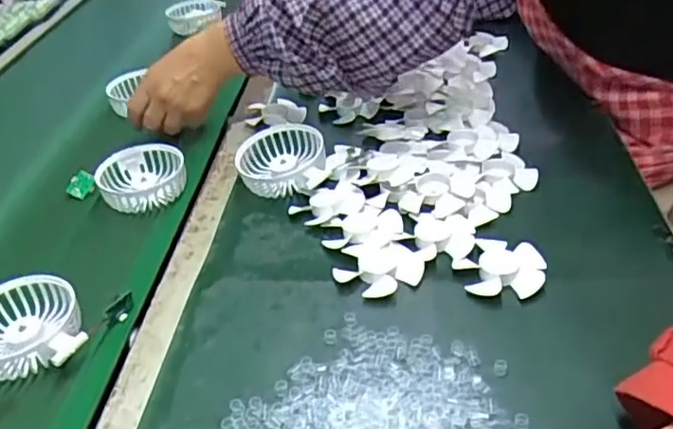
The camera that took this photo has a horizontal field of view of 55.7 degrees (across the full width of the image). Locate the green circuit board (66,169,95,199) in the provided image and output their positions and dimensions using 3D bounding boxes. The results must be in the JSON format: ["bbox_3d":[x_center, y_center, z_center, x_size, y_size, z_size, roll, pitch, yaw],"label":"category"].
[{"bbox_3d":[-0.272,-0.032,0.680,0.023,0.007,0.029,37,82,-3],"label":"green circuit board"}]

